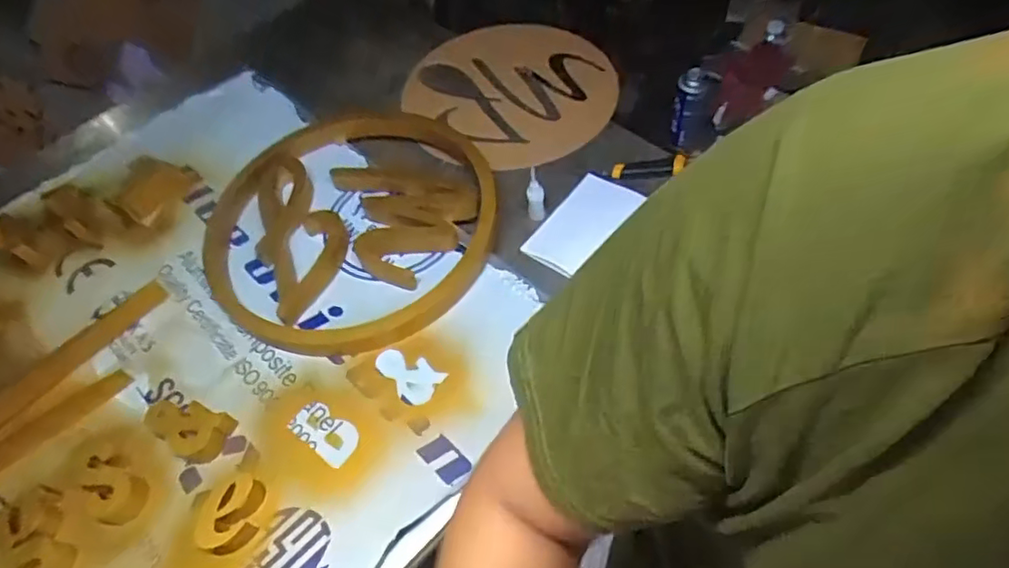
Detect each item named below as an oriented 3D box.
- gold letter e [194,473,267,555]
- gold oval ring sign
[{"bbox_3d":[-0.353,0.291,0.765,0.070,0.033,0.096,-4,56,3],"label":"gold letter e"},{"bbox_3d":[-0.262,-0.119,1.040,0.524,0.050,0.503,-41,62,-20],"label":"gold oval ring sign"}]

